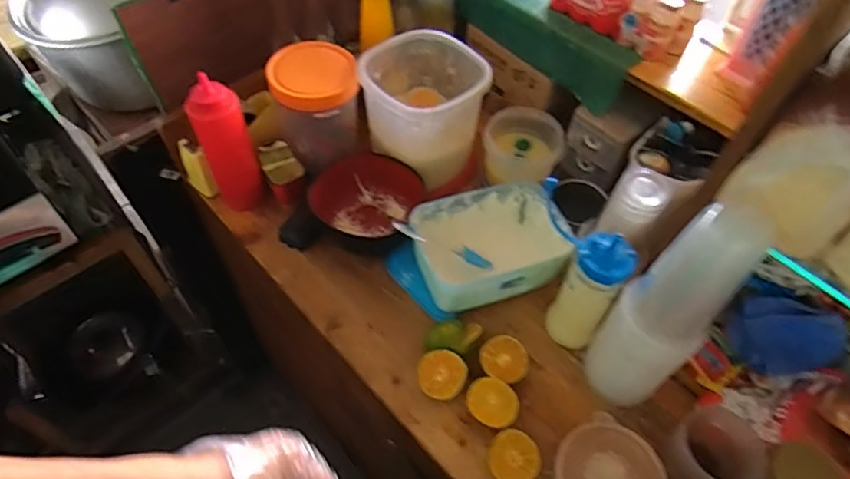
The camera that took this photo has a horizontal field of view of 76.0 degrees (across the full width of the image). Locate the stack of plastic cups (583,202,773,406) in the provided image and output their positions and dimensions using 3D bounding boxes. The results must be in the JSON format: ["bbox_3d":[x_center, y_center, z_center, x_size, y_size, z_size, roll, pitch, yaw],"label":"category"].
[{"bbox_3d":[0.245,0.077,0.564,0.091,0.293,0.080,36,61,22],"label":"stack of plastic cups"}]

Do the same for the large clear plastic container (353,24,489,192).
[{"bbox_3d":[0.000,-0.192,0.821,0.164,0.159,0.166,-32,61,-21],"label":"large clear plastic container"}]

